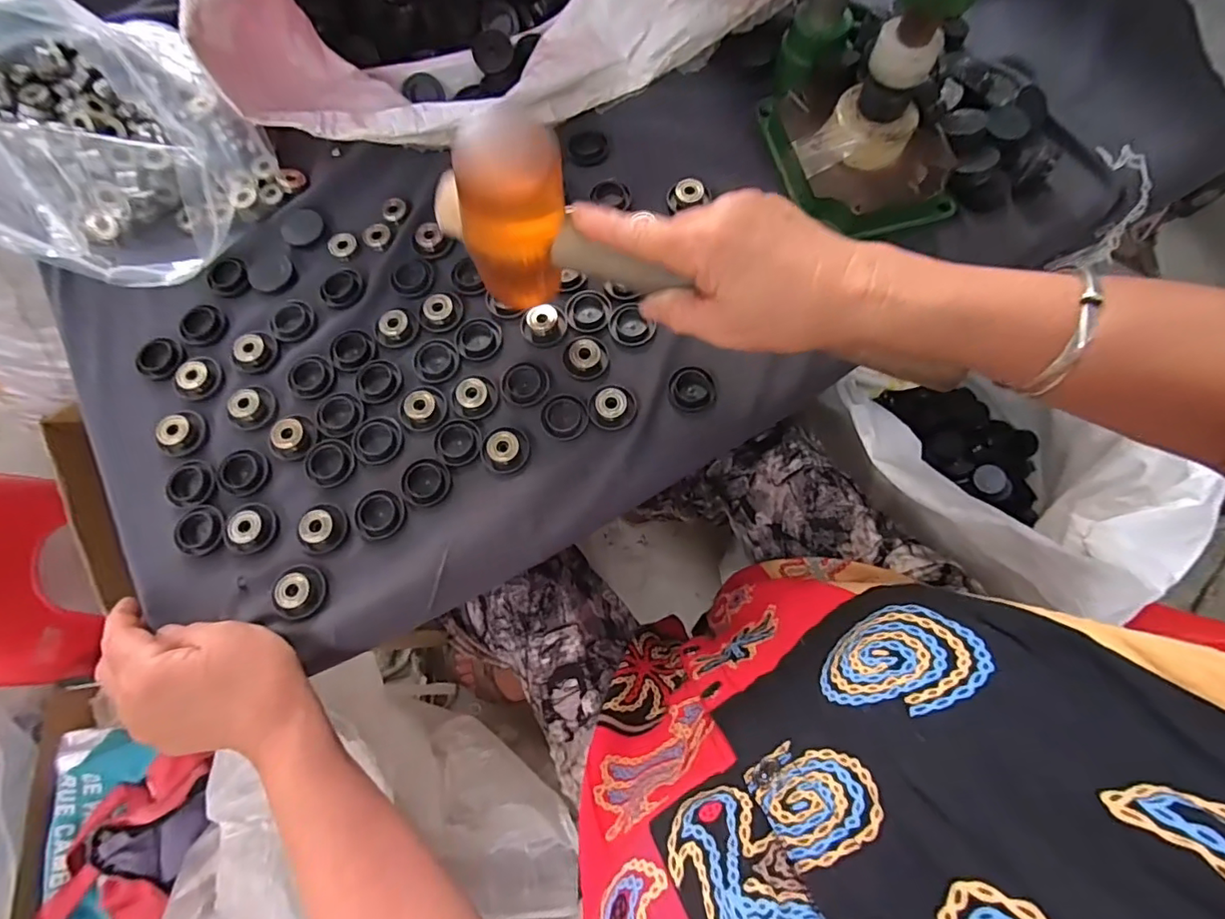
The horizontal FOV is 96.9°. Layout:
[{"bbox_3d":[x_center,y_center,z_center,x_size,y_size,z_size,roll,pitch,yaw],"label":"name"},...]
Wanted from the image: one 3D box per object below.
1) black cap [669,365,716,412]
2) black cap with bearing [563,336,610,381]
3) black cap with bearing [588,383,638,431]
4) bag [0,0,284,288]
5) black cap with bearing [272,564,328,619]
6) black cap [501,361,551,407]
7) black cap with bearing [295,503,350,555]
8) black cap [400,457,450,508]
[{"bbox_3d":[0.056,-0.051,0.383,0.032,0.004,0.033,-1,73,2],"label":"black cap"},{"bbox_3d":[-0.020,-0.077,0.392,0.032,0.011,0.034,-1,73,2],"label":"black cap with bearing"},{"bbox_3d":[0.001,-0.039,0.379,0.031,0.012,0.035,29,76,10],"label":"black cap with bearing"},{"bbox_3d":[-0.401,-0.238,0.385,0.225,0.137,0.168,29,77,10],"label":"bag"},{"bbox_3d":[-0.202,0.084,0.348,0.029,0.011,0.033,5,73,4],"label":"black cap with bearing"},{"bbox_3d":[-0.062,-0.055,0.390,0.034,0.010,0.030,-14,73,-2],"label":"black cap"},{"bbox_3d":[-0.193,0.045,0.359,0.031,0.009,0.032,-1,73,2],"label":"black cap with bearing"},{"bbox_3d":[-0.128,0.015,0.370,0.032,0.006,0.032,-1,73,2],"label":"black cap"}]

